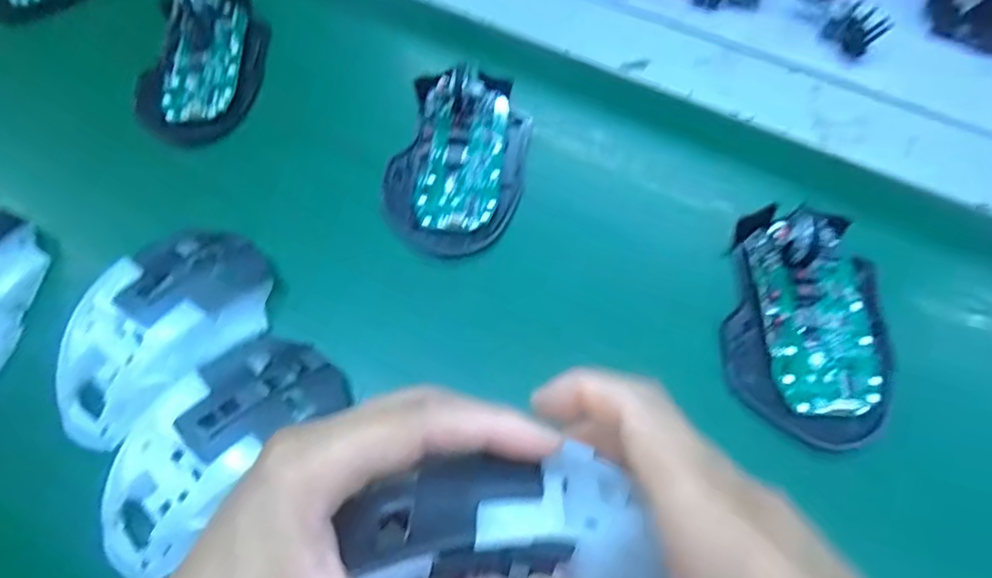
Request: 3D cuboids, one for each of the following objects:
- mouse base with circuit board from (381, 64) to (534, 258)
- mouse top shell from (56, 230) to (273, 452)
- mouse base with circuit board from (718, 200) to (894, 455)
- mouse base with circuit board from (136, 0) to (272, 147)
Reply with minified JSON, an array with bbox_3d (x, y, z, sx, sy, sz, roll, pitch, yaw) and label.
[{"bbox_3d":[-0.022,-0.073,0.328,0.073,0.024,0.111,7,65,6],"label":"mouse base with circuit board"},{"bbox_3d":[-0.160,0.019,0.283,0.061,0.030,0.113,30,70,16],"label":"mouse top shell"},{"bbox_3d":[0.149,0.012,0.280,0.071,0.022,0.115,12,66,8],"label":"mouse base with circuit board"},{"bbox_3d":[-0.181,-0.143,0.367,0.067,0.024,0.113,8,65,7],"label":"mouse base with circuit board"}]

